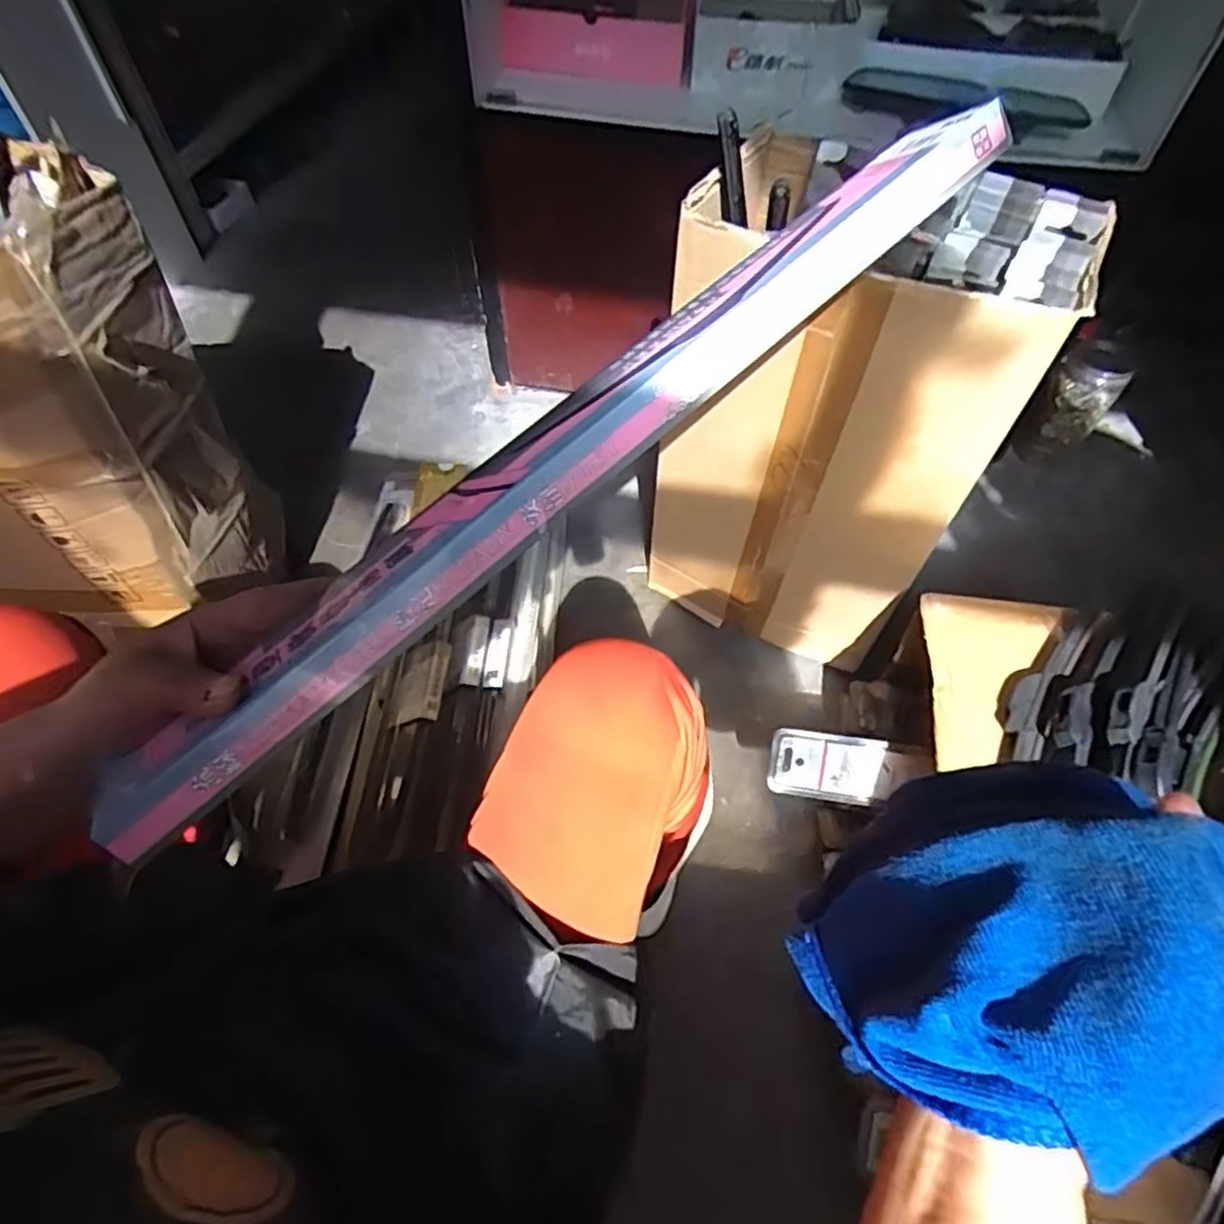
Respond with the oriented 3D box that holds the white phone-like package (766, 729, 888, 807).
[{"bbox_3d":[0.238,0.174,0.766,0.126,0.013,0.075,7,83,-1],"label":"white phone-like package"}]

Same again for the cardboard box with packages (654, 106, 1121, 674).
[{"bbox_3d":[0.237,-0.185,0.802,0.325,0.543,0.184,29,60,18],"label":"cardboard box with packages"}]

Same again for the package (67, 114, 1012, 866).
[{"bbox_3d":[-0.012,-0.085,0.320,0.509,0.023,0.050,-41,64,-9],"label":"package"}]

